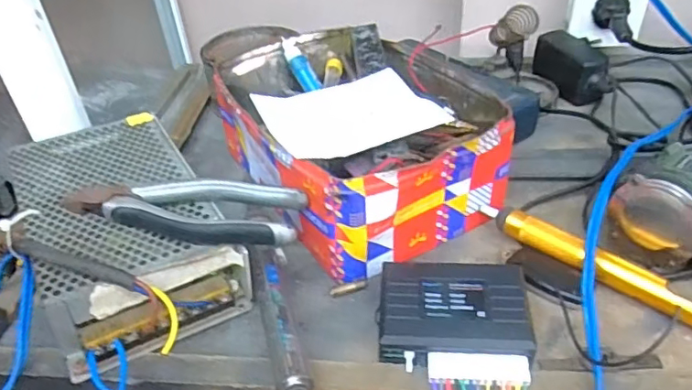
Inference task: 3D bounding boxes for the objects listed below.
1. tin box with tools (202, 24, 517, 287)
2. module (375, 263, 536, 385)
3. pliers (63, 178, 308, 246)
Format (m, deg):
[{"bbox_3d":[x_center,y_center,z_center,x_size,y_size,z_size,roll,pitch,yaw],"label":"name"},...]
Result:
[{"bbox_3d":[0.006,-0.058,0.452,0.162,0.084,0.241,-21,41,-19],"label":"tin box with tools"},{"bbox_3d":[0.062,0.074,0.323,0.083,0.028,0.070,1,39,7],"label":"module"},{"bbox_3d":[-0.101,0.009,0.347,0.145,0.016,0.050,0,39,6],"label":"pliers"}]

